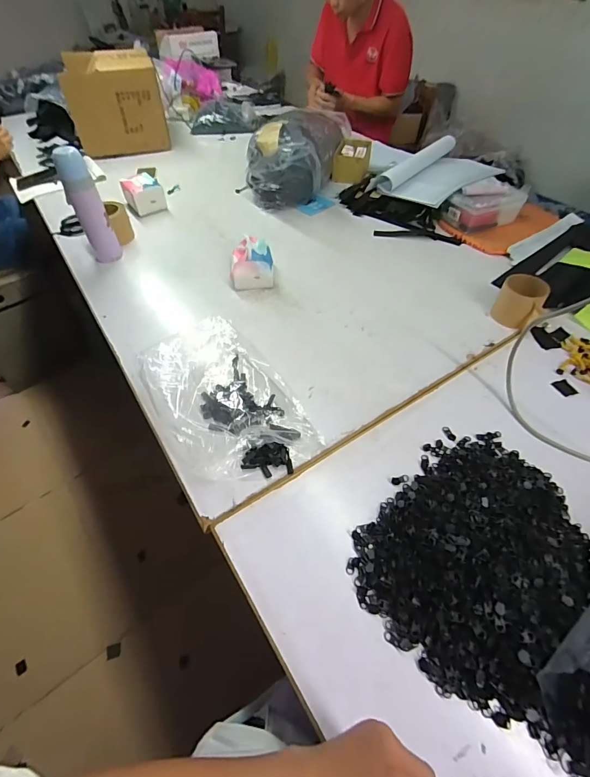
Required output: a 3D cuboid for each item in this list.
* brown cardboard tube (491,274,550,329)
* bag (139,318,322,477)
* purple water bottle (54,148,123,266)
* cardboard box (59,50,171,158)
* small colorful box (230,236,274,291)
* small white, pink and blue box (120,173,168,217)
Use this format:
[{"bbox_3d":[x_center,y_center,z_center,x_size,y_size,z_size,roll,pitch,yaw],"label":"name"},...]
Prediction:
[{"bbox_3d":[0.458,-0.173,0.766,0.086,0.086,0.075,27,57,21],"label":"brown cardboard tube"},{"bbox_3d":[-0.127,0.017,0.639,0.220,0.054,0.342,-33,58,-23],"label":"bag"},{"bbox_3d":[-0.482,-0.421,0.872,0.066,0.240,0.054,-29,57,-21],"label":"purple water bottle"},{"bbox_3d":[-0.667,-1.073,1.399,0.316,0.248,0.334,-15,53,-11],"label":"cardboard box"},{"bbox_3d":[-0.102,-0.297,0.878,0.102,0.079,0.121,-7,52,-5],"label":"small colorful box"},{"bbox_3d":[-0.450,-0.573,1.111,0.097,0.082,0.109,-32,58,-22],"label":"small white, pink and blue box"}]

